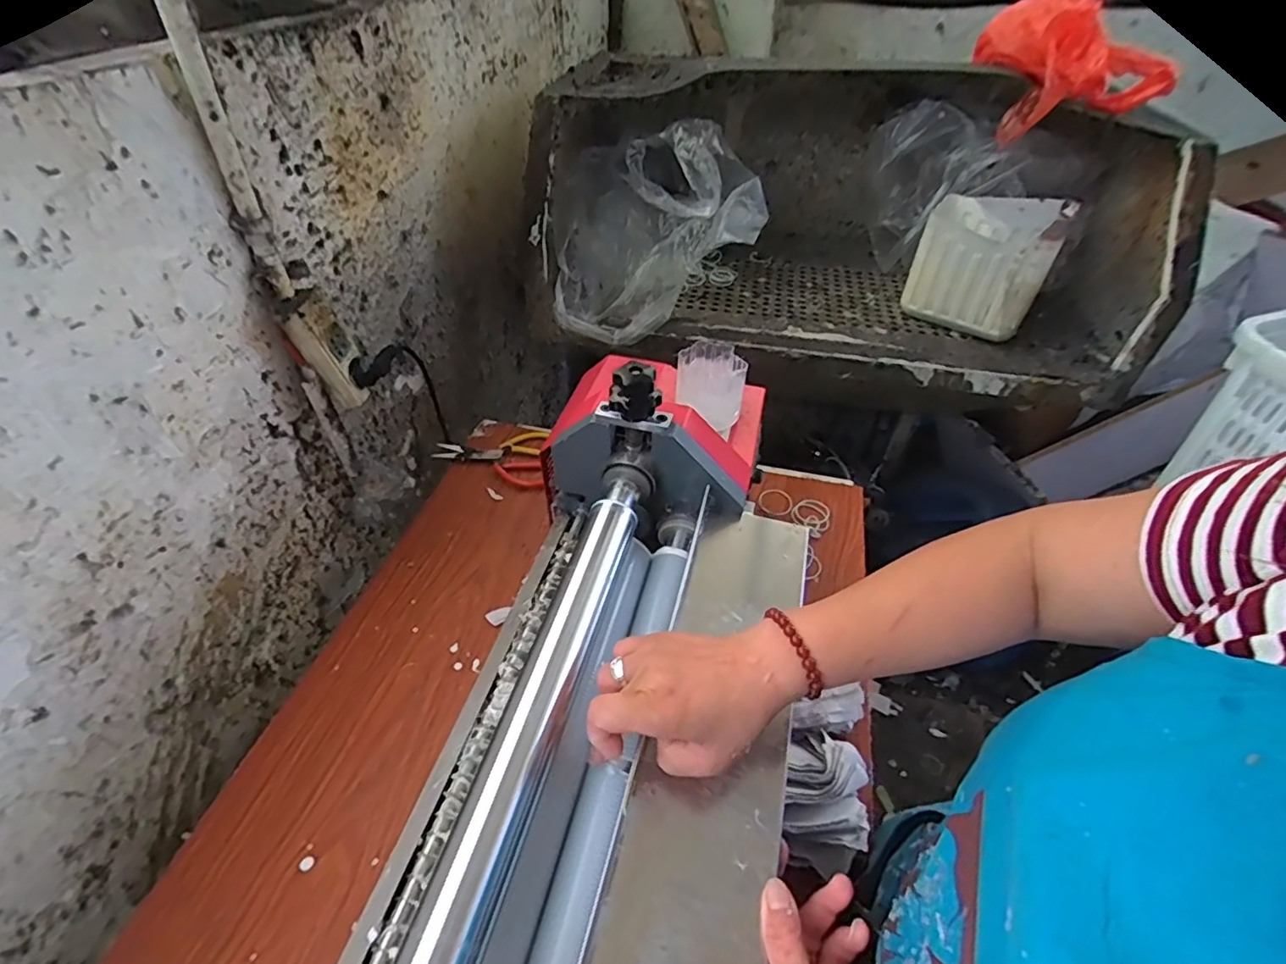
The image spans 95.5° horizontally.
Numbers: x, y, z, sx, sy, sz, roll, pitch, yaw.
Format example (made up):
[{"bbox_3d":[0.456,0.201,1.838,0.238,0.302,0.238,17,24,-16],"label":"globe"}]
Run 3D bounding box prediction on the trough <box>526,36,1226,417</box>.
[{"bbox_3d":[0.335,-0.490,1.034,0.973,0.362,0.556,5,45,3],"label":"trough"}]

